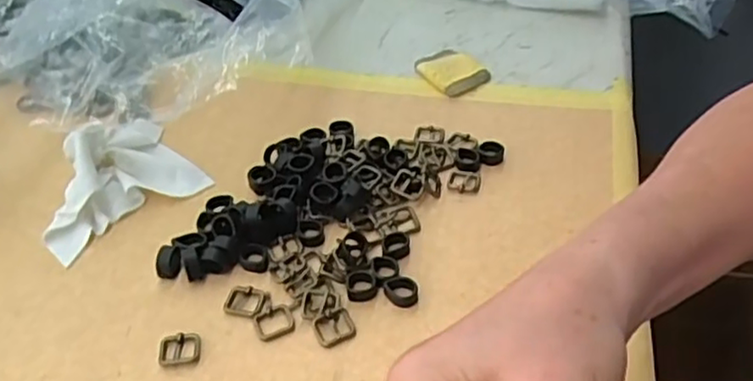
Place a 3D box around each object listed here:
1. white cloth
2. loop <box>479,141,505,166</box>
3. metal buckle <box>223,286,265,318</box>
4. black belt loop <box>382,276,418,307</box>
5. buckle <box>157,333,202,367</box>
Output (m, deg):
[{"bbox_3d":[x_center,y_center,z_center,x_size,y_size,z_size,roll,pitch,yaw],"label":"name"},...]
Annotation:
[{"bbox_3d":[-0.188,-0.018,0.463,0.108,0.034,0.096,-25,49,-24],"label":"white cloth"},{"bbox_3d":[0.085,-0.028,0.486,0.019,0.008,0.022,6,44,7],"label":"loop"},{"bbox_3d":[-0.079,0.065,0.396,0.023,0.004,0.021,8,44,9],"label":"metal buckle"},{"bbox_3d":[0.015,0.060,0.395,0.020,0.010,0.017,-5,43,-4],"label":"black belt loop"},{"bbox_3d":[-0.111,0.089,0.373,0.023,0.006,0.021,-5,43,-5],"label":"buckle"}]

